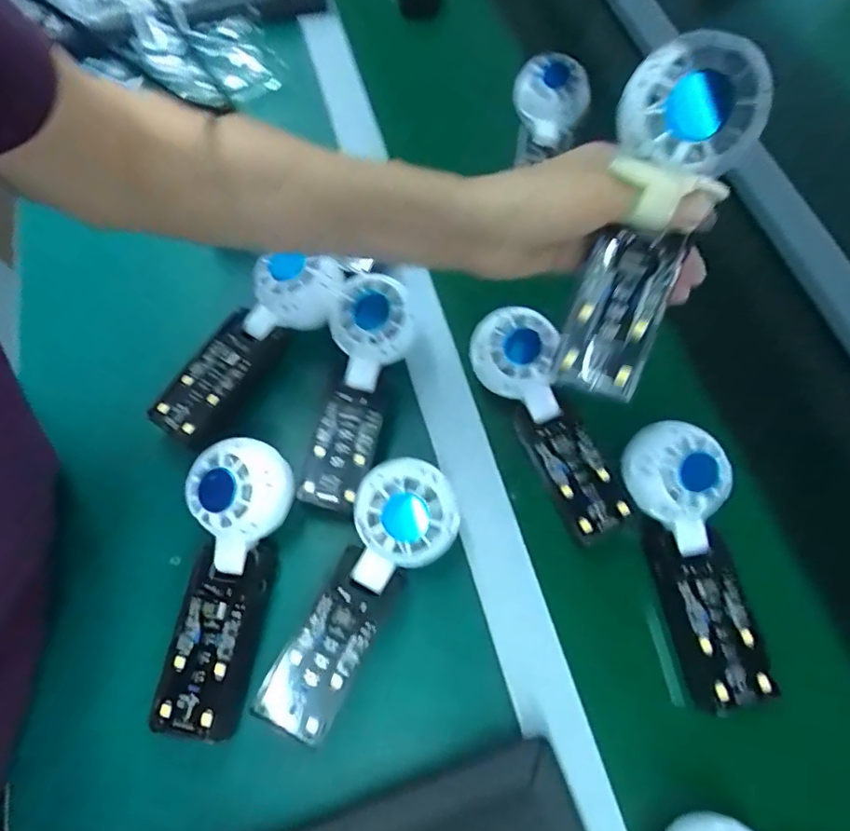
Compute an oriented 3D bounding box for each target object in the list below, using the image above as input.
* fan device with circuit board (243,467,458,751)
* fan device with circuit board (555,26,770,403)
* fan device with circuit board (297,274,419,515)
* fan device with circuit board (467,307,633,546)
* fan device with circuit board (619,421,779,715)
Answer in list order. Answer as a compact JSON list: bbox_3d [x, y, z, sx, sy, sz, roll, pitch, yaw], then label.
[{"bbox_3d":[-0.037,0.105,0.323,0.057,0.029,0.164,29,83,13],"label":"fan device with circuit board"},{"bbox_3d":[0.106,-0.090,0.258,0.058,0.028,0.159,19,109,9],"label":"fan device with circuit board"},{"bbox_3d":[-0.052,-0.011,0.374,0.060,0.053,0.149,14,68,7],"label":"fan device with circuit board"},{"bbox_3d":[0.086,0.004,0.375,0.054,0.034,0.161,-23,81,-9],"label":"fan device with circuit board"},{"bbox_3d":[0.168,0.088,0.336,0.055,0.032,0.163,-10,80,-3],"label":"fan device with circuit board"}]

